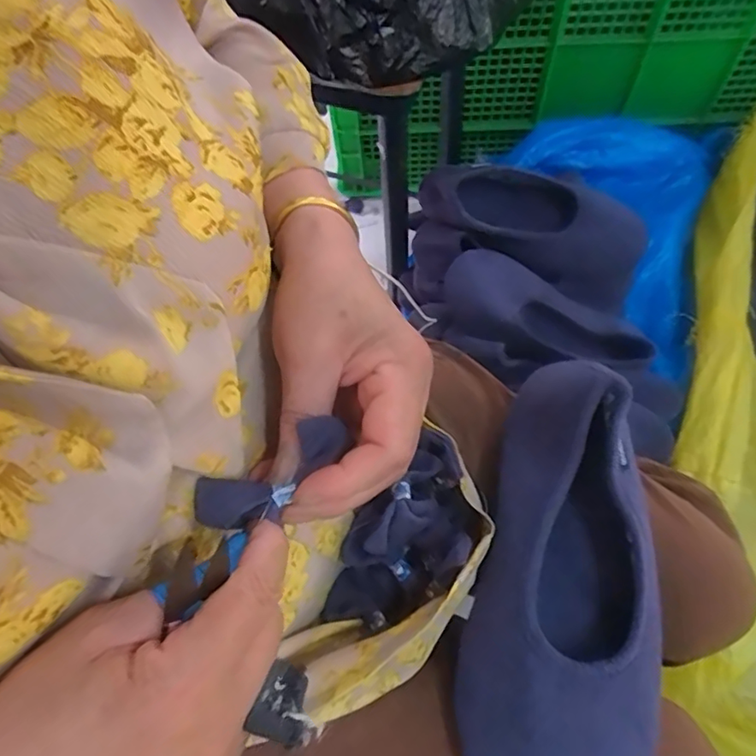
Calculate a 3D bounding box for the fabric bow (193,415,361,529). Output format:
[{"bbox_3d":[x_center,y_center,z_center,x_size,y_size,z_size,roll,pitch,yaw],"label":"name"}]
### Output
[{"bbox_3d":[-0.044,0.040,0.238,0.070,0.009,0.026,-33,66,-12],"label":"fabric bow"}]

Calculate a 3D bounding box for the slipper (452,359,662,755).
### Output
[{"bbox_3d":[0.104,0.110,0.301,0.098,0.064,0.236,13,65,10],"label":"slipper"}]

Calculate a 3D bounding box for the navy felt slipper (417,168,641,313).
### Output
[{"bbox_3d":[0.175,-0.171,0.632,0.257,0.073,0.102,24,67,-1],"label":"navy felt slipper"}]

